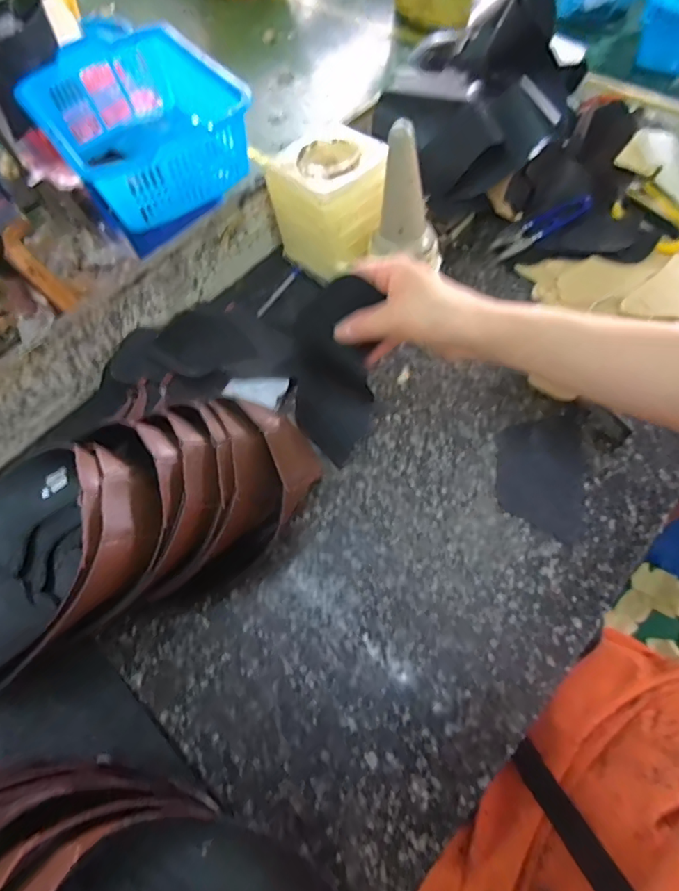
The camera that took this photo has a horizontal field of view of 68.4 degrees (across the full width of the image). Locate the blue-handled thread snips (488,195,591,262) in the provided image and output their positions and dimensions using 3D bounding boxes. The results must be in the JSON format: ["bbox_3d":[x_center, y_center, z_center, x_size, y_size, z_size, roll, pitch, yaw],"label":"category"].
[{"bbox_3d":[0.227,-0.247,0.565,0.116,0.004,0.029,-29,63,6],"label":"blue-handled thread snips"}]

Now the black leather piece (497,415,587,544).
[{"bbox_3d":[0.181,0.024,0.448,0.075,0.004,0.118,5,63,6],"label":"black leather piece"}]

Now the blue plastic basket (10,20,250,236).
[{"bbox_3d":[-0.466,-0.732,1.193,0.378,0.239,0.510,-34,65,-14],"label":"blue plastic basket"}]

